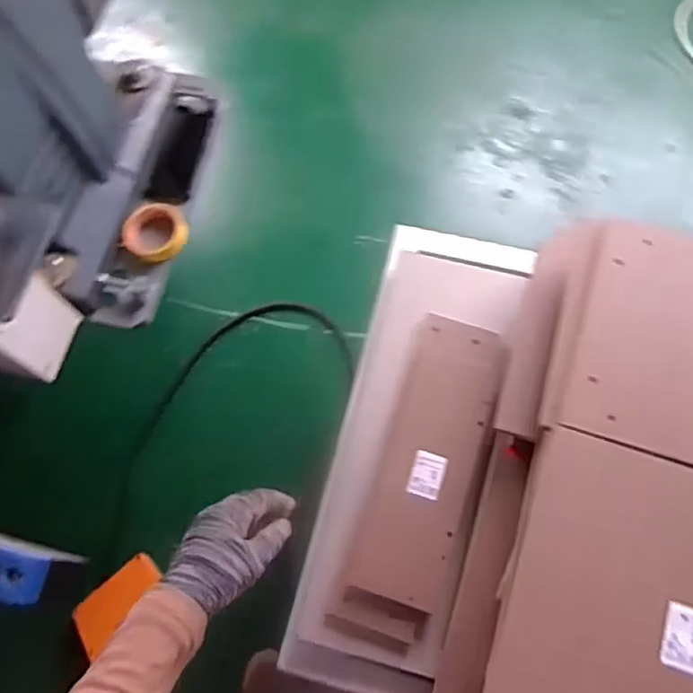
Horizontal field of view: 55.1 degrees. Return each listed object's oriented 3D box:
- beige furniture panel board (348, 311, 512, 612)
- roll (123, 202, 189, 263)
[{"bbox_3d":[0.119,0.157,0.931,0.132,0.021,0.387,14,81,13],"label":"beige furniture panel board"},{"bbox_3d":[-0.304,-0.181,1.065,0.092,0.038,0.091,13,72,7],"label":"roll"}]

